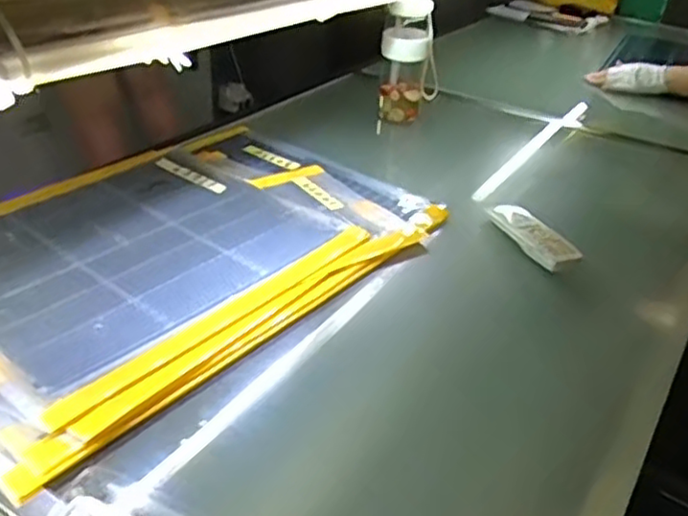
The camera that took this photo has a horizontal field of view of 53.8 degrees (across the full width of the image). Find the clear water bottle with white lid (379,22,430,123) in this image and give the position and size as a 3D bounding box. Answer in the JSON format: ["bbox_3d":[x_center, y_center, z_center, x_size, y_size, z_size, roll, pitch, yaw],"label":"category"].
[{"bbox_3d":[0.098,-0.318,1.168,0.076,0.162,0.070,5,32,1],"label":"clear water bottle with white lid"}]

